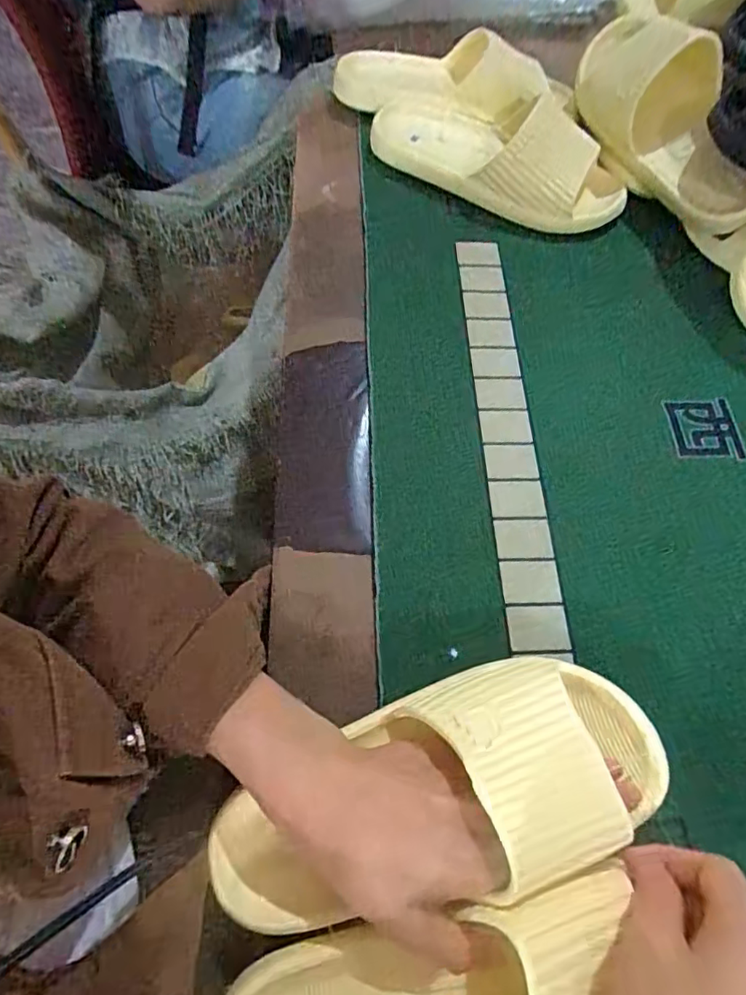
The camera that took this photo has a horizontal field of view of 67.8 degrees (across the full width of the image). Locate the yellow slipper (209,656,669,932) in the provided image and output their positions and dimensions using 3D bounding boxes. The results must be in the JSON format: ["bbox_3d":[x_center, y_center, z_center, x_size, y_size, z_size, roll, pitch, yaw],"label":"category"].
[{"bbox_3d":[0.036,0.150,0.282,0.239,0.058,0.098,-19,66,-4],"label":"yellow slipper"}]

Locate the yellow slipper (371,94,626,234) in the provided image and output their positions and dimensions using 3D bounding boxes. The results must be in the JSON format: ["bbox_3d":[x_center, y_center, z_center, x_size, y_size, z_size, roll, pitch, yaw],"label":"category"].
[{"bbox_3d":[0.125,-0.345,0.531,0.249,0.070,0.118,22,66,8],"label":"yellow slipper"}]

